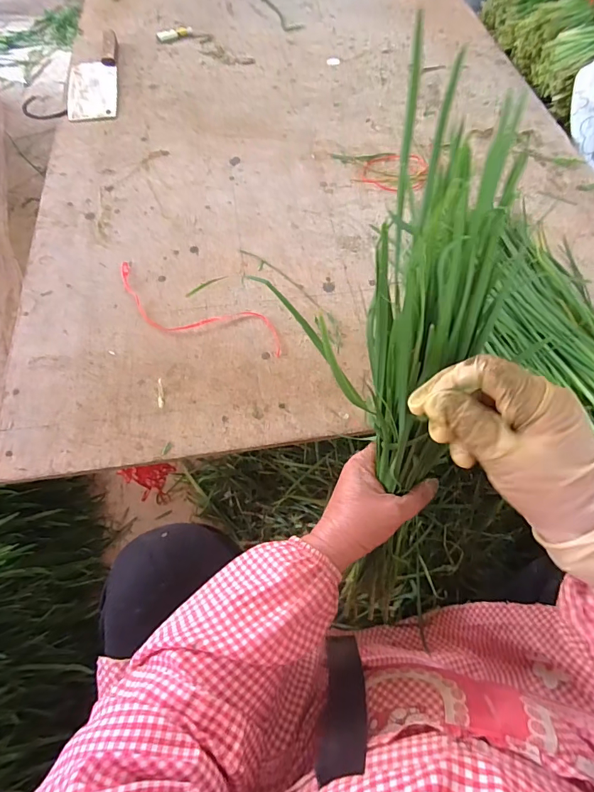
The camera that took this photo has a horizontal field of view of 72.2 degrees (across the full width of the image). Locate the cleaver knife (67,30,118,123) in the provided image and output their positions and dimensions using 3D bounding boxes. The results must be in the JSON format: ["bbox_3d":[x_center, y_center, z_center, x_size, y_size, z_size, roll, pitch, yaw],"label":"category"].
[{"bbox_3d":[-0.401,-0.630,0.805,0.088,0.031,0.283,-9,63,-3],"label":"cleaver knife"}]

